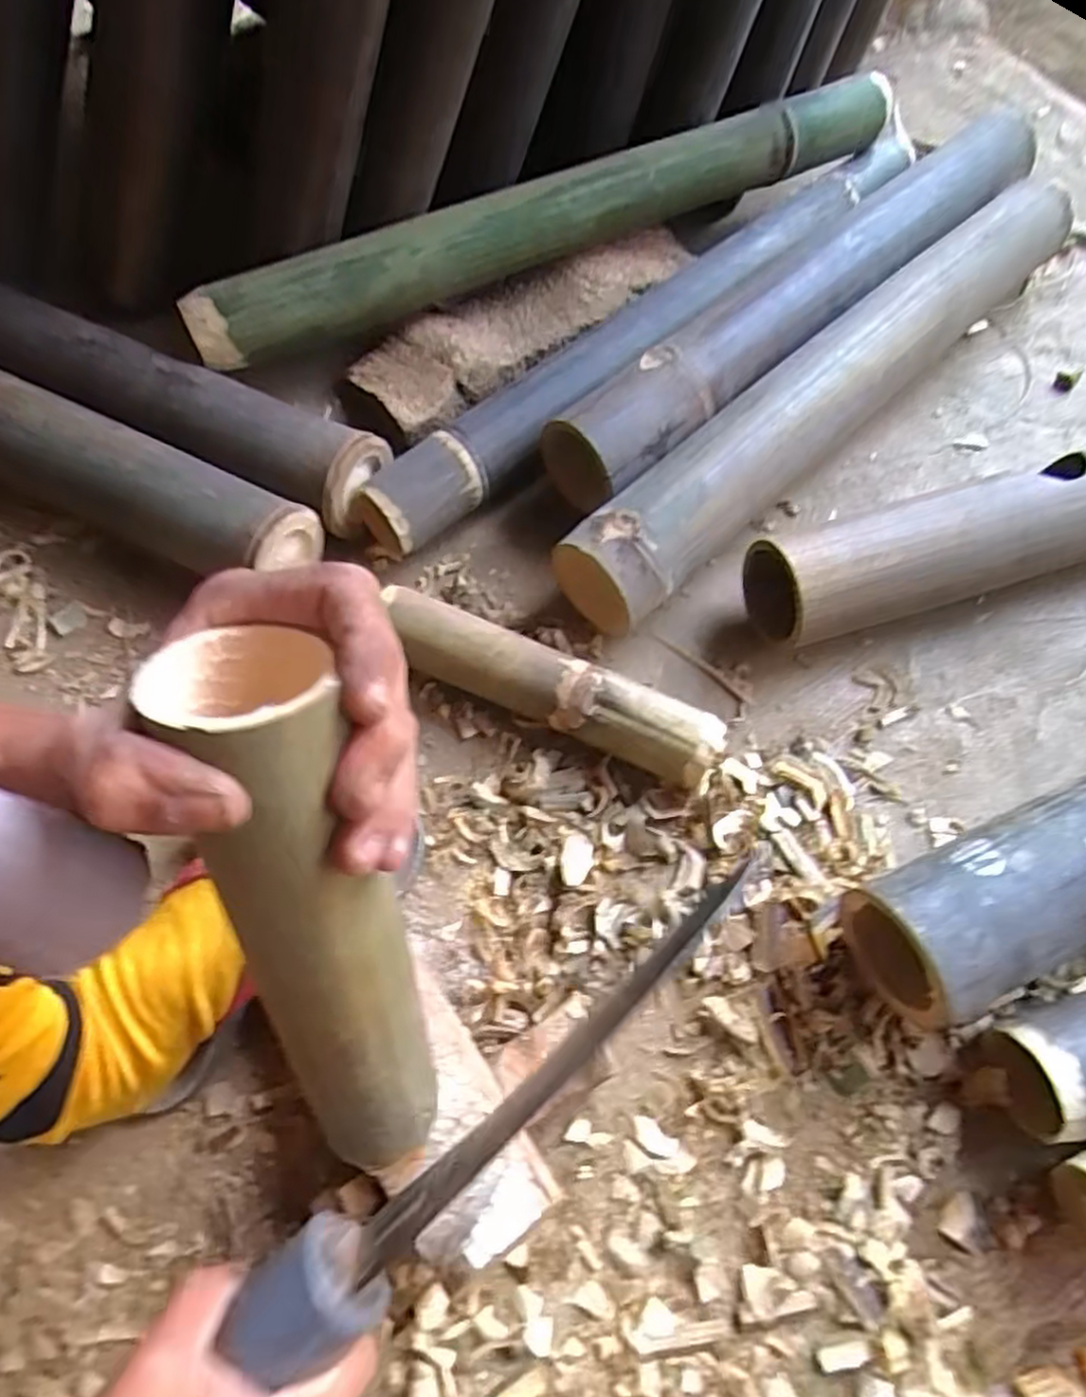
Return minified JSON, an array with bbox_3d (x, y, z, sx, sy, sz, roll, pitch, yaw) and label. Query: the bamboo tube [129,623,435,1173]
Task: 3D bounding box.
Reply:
[{"bbox_3d":[-0.072,0.088,0.258,0.051,0.235,0.049,-8,34,-6],"label":"bamboo tube"}]

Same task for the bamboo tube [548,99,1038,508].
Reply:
[{"bbox_3d":[0.206,-0.317,0.601,0.485,0.069,0.073,-40,70,-11],"label":"bamboo tube"}]

